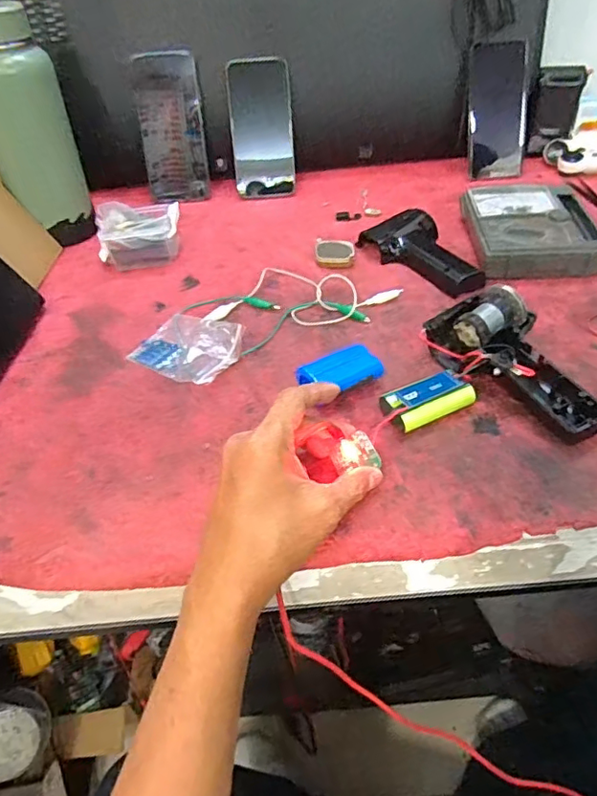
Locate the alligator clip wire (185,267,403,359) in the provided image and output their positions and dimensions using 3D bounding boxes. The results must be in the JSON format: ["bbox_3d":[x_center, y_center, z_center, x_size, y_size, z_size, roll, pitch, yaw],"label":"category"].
[{"bbox_3d":[-0.002,-0.098,0.536,0.185,0.014,0.111,-23,48,-19],"label":"alligator clip wire"}]

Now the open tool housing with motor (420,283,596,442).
[{"bbox_3d":[0.173,-0.030,0.435,0.079,0.038,0.157,-21,47,-17],"label":"open tool housing with motor"}]

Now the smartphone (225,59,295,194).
[{"bbox_3d":[-0.047,-0.343,0.709,0.079,0.158,0.016,-3,20,3],"label":"smartphone"}]

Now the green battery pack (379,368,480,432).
[{"bbox_3d":[0.099,0.003,0.424,0.068,0.021,0.032,-19,47,-16],"label":"green battery pack"}]

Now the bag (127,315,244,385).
[{"bbox_3d":[-0.099,-0.048,0.489,0.099,0.024,0.066,25,51,25],"label":"bag"}]

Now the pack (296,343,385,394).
[{"bbox_3d":[0.032,-0.020,0.443,0.067,0.023,0.034,-21,47,-17],"label":"pack"}]

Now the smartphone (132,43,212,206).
[{"bbox_3d":[-0.161,-0.344,0.707,0.079,0.171,0.007,-7,26,-4],"label":"smartphone"}]

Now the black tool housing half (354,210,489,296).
[{"bbox_3d":[0.131,-0.149,0.575,0.083,0.027,0.143,-16,46,-12],"label":"black tool housing half"}]

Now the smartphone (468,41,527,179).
[{"bbox_3d":[0.260,-0.372,0.719,0.072,0.157,0.016,-5,29,9],"label":"smartphone"}]

